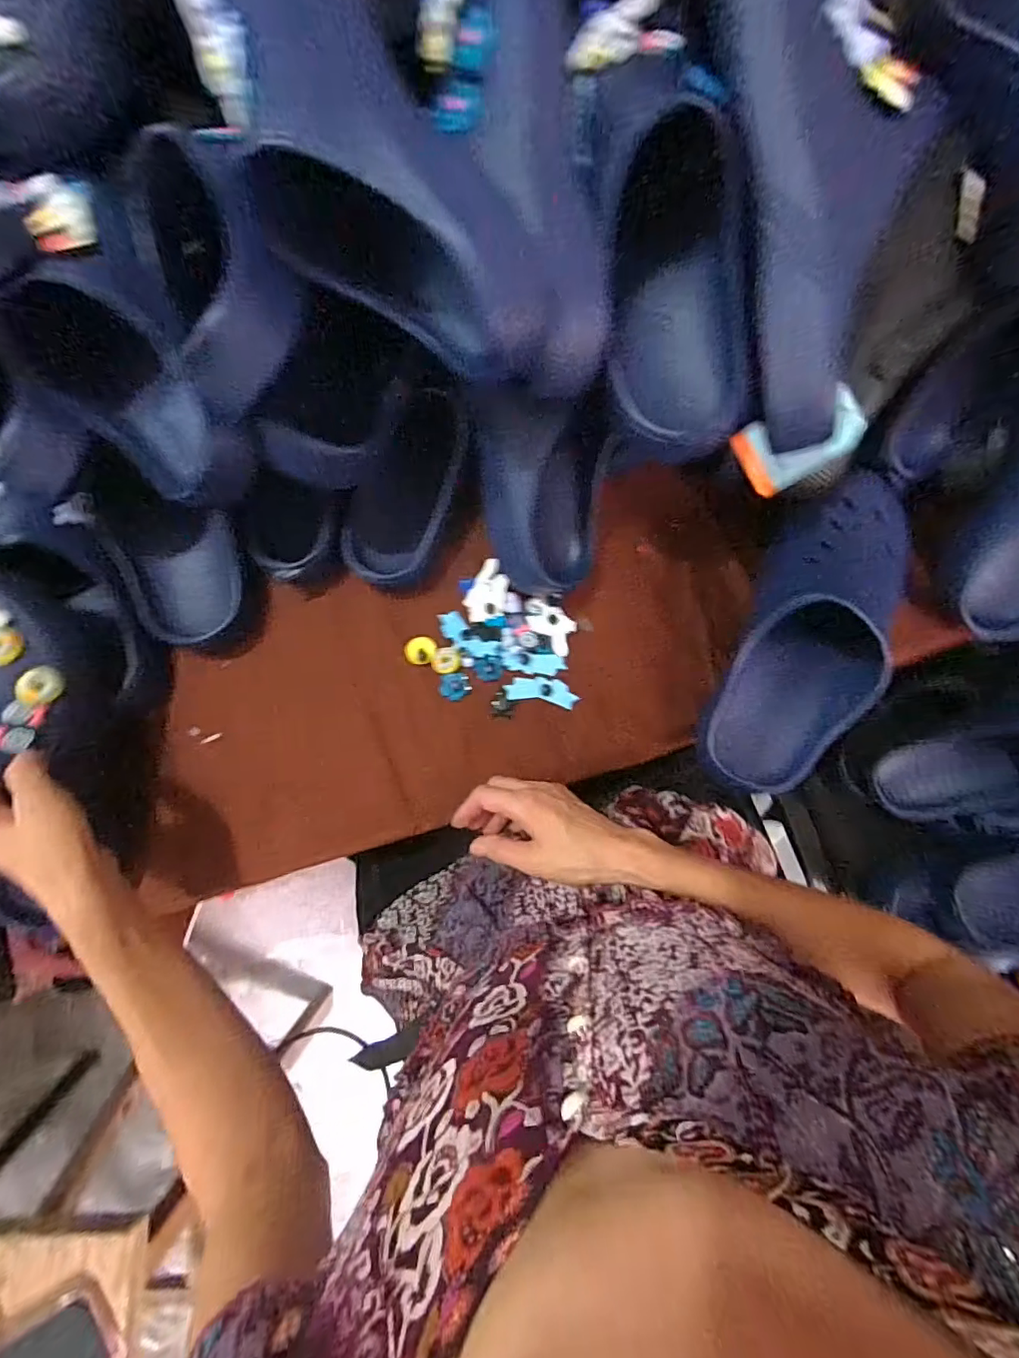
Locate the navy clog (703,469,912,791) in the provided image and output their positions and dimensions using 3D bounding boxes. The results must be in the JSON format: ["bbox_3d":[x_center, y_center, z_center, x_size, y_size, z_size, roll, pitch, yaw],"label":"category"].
[{"bbox_3d":[0.257,-0.037,0.452,0.109,0.083,0.275,27,82,2],"label":"navy clog"}]

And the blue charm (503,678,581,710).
[{"bbox_3d":[0.030,0.011,0.496,0.065,0.004,0.024,9,82,-1],"label":"blue charm"}]

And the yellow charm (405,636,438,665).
[{"bbox_3d":[-0.081,-0.026,0.498,0.025,0.004,0.026,0,82,-2],"label":"yellow charm"}]

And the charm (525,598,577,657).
[{"bbox_3d":[0.038,-0.050,0.501,0.032,0.005,0.057,-44,86,-7],"label":"charm"}]

